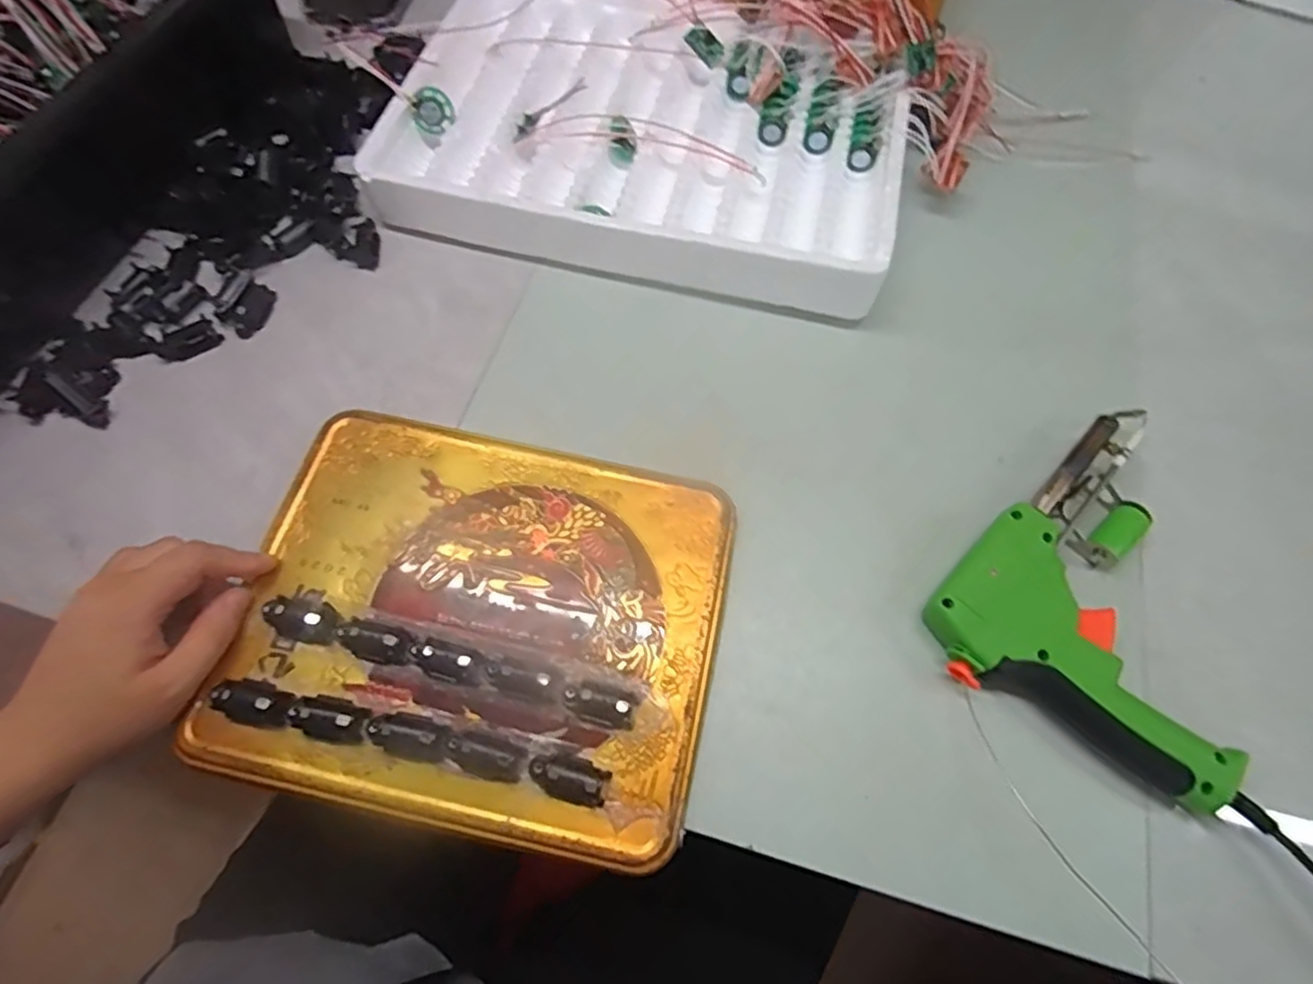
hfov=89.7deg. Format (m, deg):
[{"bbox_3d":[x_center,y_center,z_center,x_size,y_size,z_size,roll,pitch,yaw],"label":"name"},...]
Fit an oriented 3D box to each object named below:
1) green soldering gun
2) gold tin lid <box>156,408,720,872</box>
[{"bbox_3d":[0.250,0.050,0.350,0.167,0.033,0.189,32,68,12],"label":"green soldering gun"},{"bbox_3d":[-0.086,0.058,0.329,0.229,0.017,0.193,12,65,4],"label":"gold tin lid"}]

